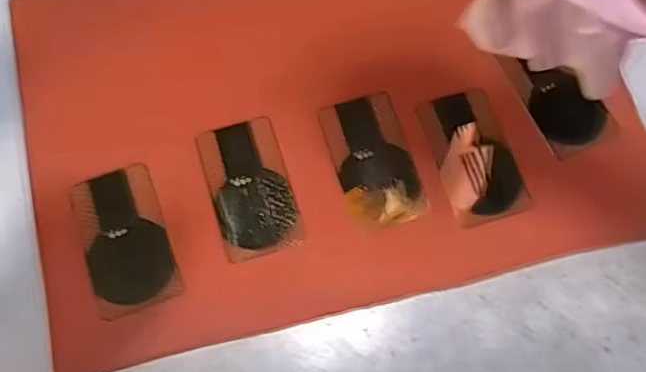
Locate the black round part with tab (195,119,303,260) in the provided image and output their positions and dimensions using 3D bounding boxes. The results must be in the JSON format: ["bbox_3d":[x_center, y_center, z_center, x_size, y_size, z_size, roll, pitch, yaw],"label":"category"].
[{"bbox_3d":[-0.044,0.001,0.355,0.048,0.004,0.085,-17,76,-7],"label":"black round part with tab"}]

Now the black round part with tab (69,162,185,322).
[{"bbox_3d":[-0.117,0.031,0.343,0.048,0.004,0.086,-19,76,-7],"label":"black round part with tab"}]

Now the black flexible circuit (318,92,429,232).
[{"bbox_3d":[0.032,-0.017,0.361,0.048,0.004,0.085,-15,76,-6],"label":"black flexible circuit"}]

